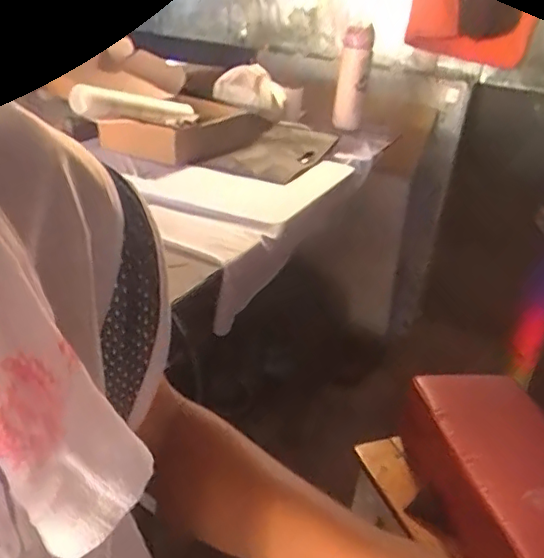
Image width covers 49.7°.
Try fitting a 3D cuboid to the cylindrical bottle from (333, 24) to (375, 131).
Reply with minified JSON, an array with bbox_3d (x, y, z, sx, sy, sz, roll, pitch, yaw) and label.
[{"bbox_3d":[0.218,-0.541,1.582,0.080,0.252,0.088,7,27,4],"label":"cylindrical bottle"}]

